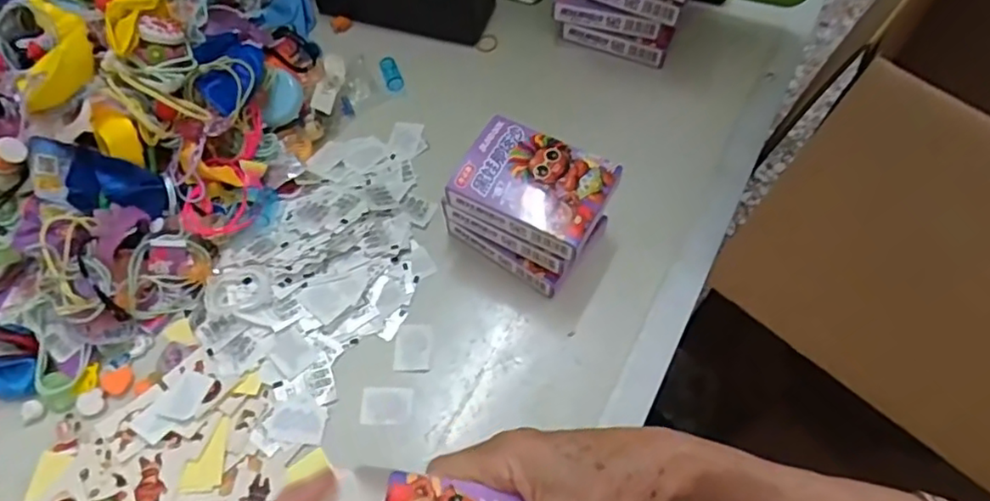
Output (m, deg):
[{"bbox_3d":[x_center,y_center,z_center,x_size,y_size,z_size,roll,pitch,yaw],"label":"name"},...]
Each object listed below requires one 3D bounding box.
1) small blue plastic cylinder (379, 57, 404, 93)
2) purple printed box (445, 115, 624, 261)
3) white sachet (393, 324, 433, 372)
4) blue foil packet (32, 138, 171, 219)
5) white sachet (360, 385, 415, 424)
[{"bbox_3d":[-0.084,-0.144,0.516,0.014,0.012,0.034,-19,61,-10],"label":"small blue plastic cylinder"},{"bbox_3d":[0.025,-0.042,0.393,0.091,0.019,0.066,25,63,14],"label":"purple printed box"},{"bbox_3d":[-0.053,0.063,0.409,0.024,0.005,0.032,0,60,1],"label":"white sachet"},{"bbox_3d":[-0.257,-0.044,0.409,0.081,0.019,0.039,17,60,-17],"label":"blue foil packet"},{"bbox_3d":[-0.067,0.096,0.389,0.031,0.004,0.022,-1,60,0],"label":"white sachet"}]

